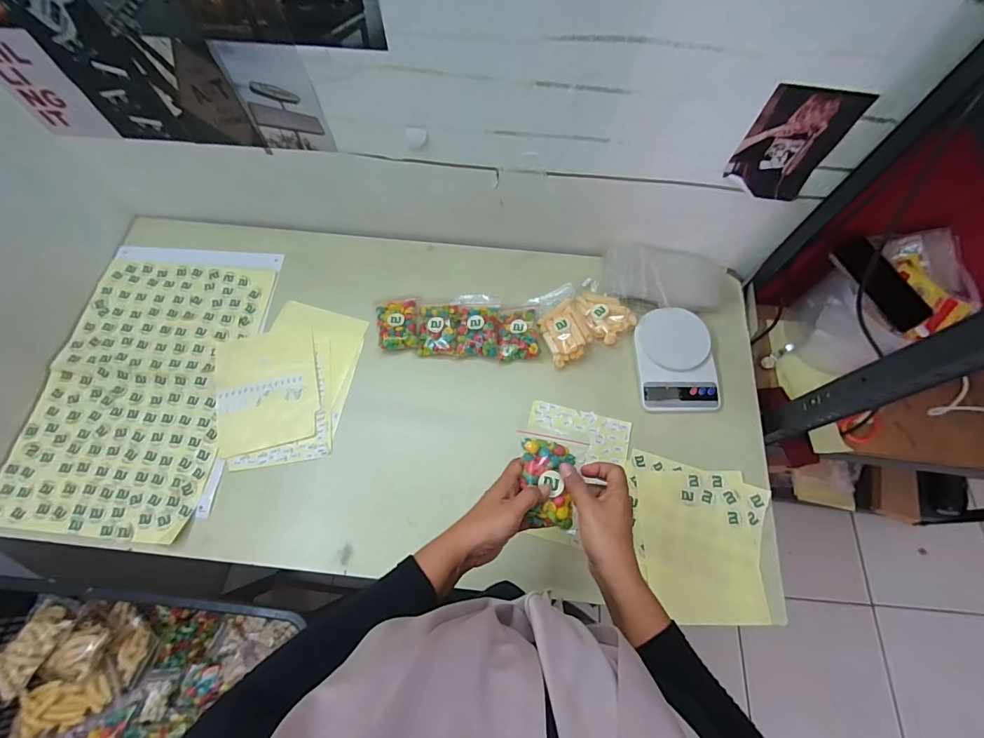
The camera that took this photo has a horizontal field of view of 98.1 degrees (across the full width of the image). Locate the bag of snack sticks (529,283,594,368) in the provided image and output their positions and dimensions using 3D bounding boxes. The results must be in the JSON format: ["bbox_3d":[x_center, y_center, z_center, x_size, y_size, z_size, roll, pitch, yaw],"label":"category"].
[{"bbox_3d":[0.125,-0.082,0.743,0.078,0.027,0.142,-14,68,-6],"label":"bag of snack sticks"}]

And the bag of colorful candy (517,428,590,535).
[{"bbox_3d":[0.067,0.130,0.505,0.079,0.031,0.105,10,68,2],"label":"bag of colorful candy"}]

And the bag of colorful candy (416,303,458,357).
[{"bbox_3d":[-0.095,-0.072,0.750,0.071,0.022,0.097,1,68,0],"label":"bag of colorful candy"}]

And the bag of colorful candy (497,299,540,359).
[{"bbox_3d":[0.046,-0.068,0.750,0.074,0.020,0.108,-1,68,-1],"label":"bag of colorful candy"}]

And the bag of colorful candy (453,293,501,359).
[{"bbox_3d":[-0.026,-0.079,0.752,0.080,0.018,0.121,1,68,0],"label":"bag of colorful candy"}]

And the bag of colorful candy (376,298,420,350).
[{"bbox_3d":[-0.166,-0.081,0.750,0.072,0.018,0.097,-7,68,-3],"label":"bag of colorful candy"}]

